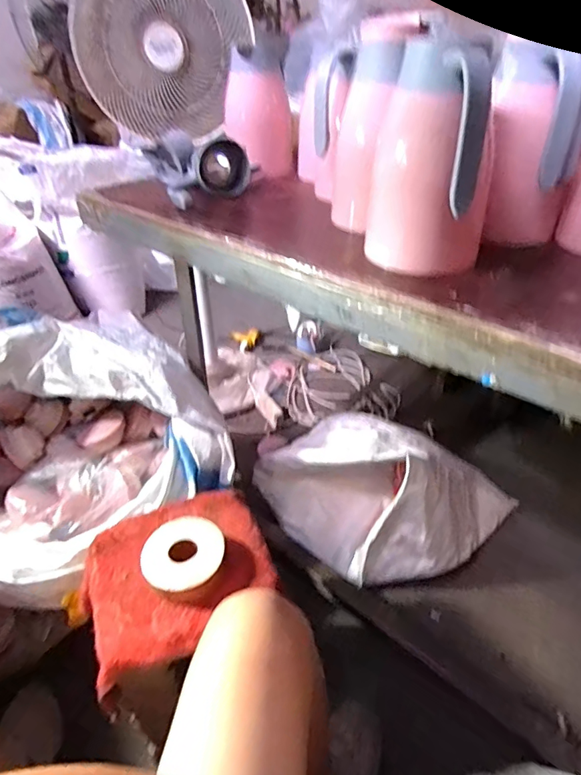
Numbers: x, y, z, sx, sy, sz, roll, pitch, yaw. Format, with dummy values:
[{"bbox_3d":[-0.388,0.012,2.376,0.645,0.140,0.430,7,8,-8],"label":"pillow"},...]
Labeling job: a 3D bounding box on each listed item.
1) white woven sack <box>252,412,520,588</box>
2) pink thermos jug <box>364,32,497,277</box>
[{"bbox_3d":[0.221,0.179,1.045,0.453,0.321,0.381,-29,44,-32],"label":"white woven sack"},{"bbox_3d":[0.154,-0.242,0.541,0.137,0.217,0.155,10,38,15],"label":"pink thermos jug"}]

